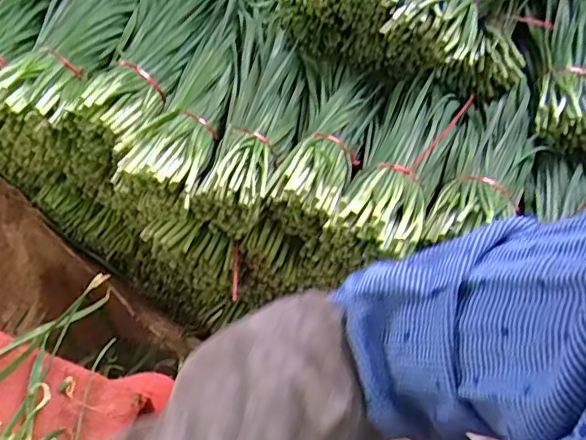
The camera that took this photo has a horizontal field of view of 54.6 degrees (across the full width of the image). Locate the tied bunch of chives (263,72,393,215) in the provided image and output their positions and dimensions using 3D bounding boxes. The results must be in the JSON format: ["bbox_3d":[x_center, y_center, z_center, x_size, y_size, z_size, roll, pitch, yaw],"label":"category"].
[{"bbox_3d":[0.056,-0.116,0.682,0.078,0.049,0.265,22,57,9],"label":"tied bunch of chives"}]

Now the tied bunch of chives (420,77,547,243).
[{"bbox_3d":[0.237,-0.077,0.673,0.096,0.045,0.288,29,58,14],"label":"tied bunch of chives"}]

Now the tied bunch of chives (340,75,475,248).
[{"bbox_3d":[0.135,-0.085,0.665,0.097,0.057,0.294,23,57,10],"label":"tied bunch of chives"}]

